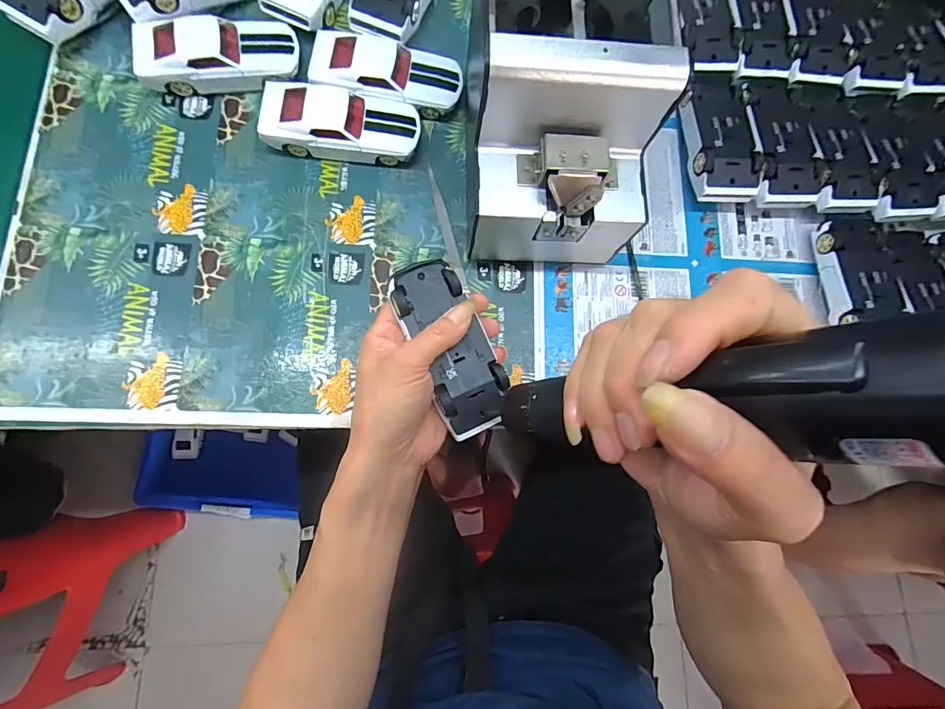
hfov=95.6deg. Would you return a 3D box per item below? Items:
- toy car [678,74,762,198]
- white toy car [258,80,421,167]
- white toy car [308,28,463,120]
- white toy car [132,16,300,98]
[{"bbox_3d":[0.221,-0.197,0.393,0.059,0.035,0.129,1,80,-5],"label":"toy car"},{"bbox_3d":[-0.110,-0.195,0.364,0.125,0.034,0.051,3,81,-5],"label":"white toy car"},{"bbox_3d":[-0.074,-0.245,0.376,0.125,0.032,0.057,5,81,-4],"label":"white toy car"},{"bbox_3d":[-0.214,-0.255,0.363,0.124,0.034,0.051,-10,82,-6],"label":"white toy car"}]

